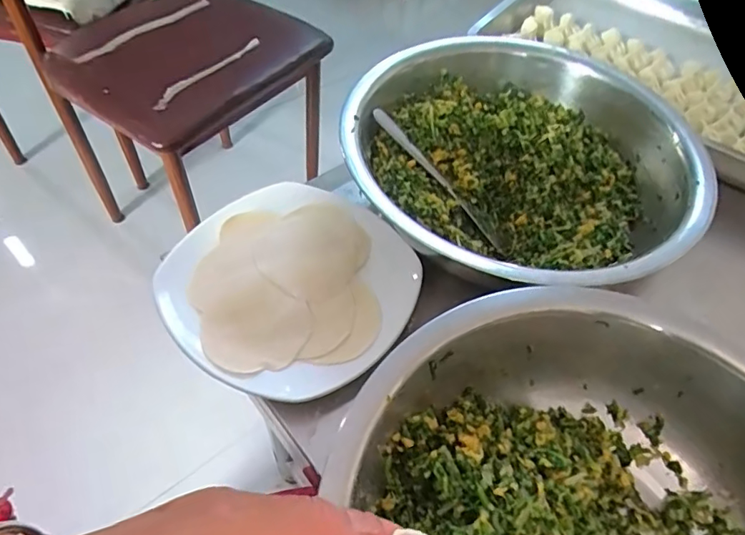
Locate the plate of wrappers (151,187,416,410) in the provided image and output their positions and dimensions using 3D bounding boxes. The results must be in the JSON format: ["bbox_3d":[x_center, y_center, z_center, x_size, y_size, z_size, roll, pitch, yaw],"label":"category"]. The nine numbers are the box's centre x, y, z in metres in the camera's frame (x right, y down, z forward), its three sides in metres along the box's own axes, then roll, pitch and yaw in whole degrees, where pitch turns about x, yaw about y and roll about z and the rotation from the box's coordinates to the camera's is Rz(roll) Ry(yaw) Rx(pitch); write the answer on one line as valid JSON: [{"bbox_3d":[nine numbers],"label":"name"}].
[{"bbox_3d":[-0.058,0.005,0.388,0.171,0.035,0.187,2,53,-3],"label":"plate of wrappers"}]

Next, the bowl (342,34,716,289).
[{"bbox_3d":[0.114,-0.083,0.429,0.266,0.074,0.268,2,53,-3],"label":"bowl"}]

